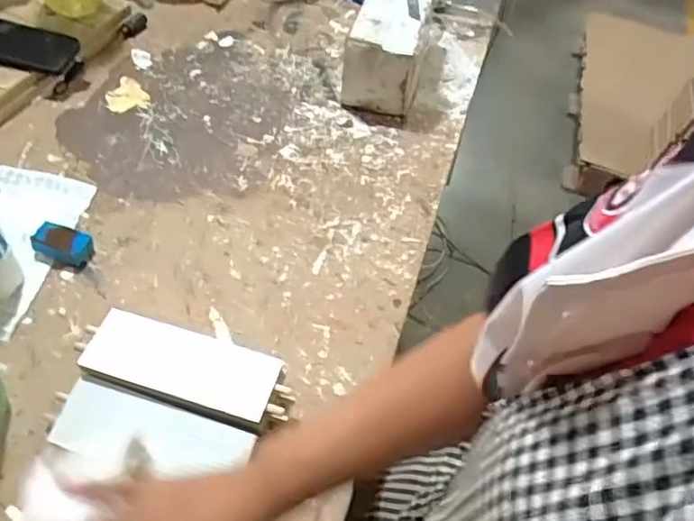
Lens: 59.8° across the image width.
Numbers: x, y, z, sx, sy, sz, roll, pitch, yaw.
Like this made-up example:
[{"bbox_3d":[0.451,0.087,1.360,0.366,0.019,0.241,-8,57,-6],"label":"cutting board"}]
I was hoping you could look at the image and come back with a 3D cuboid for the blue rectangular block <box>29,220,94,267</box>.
[{"bbox_3d":[-0.313,-0.018,0.667,0.059,0.024,0.039,12,50,4],"label":"blue rectangular block"}]

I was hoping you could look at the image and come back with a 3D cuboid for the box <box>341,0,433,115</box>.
[{"bbox_3d":[0.065,-0.320,0.896,0.098,0.108,0.235,14,50,5],"label":"box"}]

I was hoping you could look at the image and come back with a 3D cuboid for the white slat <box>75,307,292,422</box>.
[{"bbox_3d":[-0.151,0.094,0.556,0.189,0.012,0.066,20,51,0],"label":"white slat"}]

